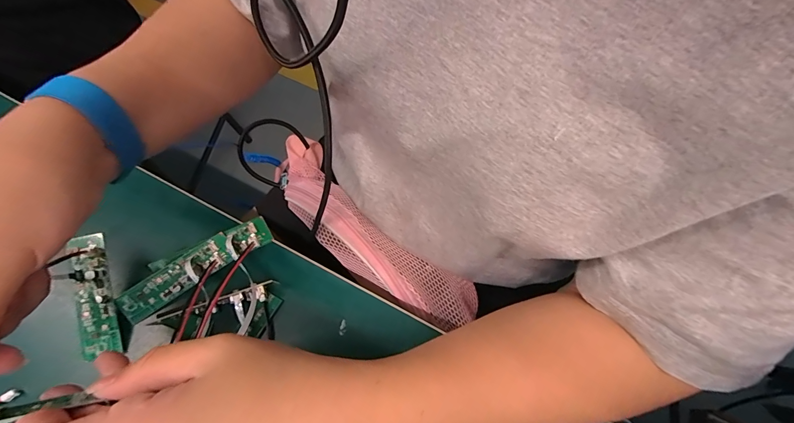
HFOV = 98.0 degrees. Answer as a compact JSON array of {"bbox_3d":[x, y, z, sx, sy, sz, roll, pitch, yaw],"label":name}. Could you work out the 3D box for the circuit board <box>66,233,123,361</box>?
[{"bbox_3d":[-0.205,0.056,0.234,0.021,0.008,0.080,-10,86,-5],"label":"circuit board"}]

